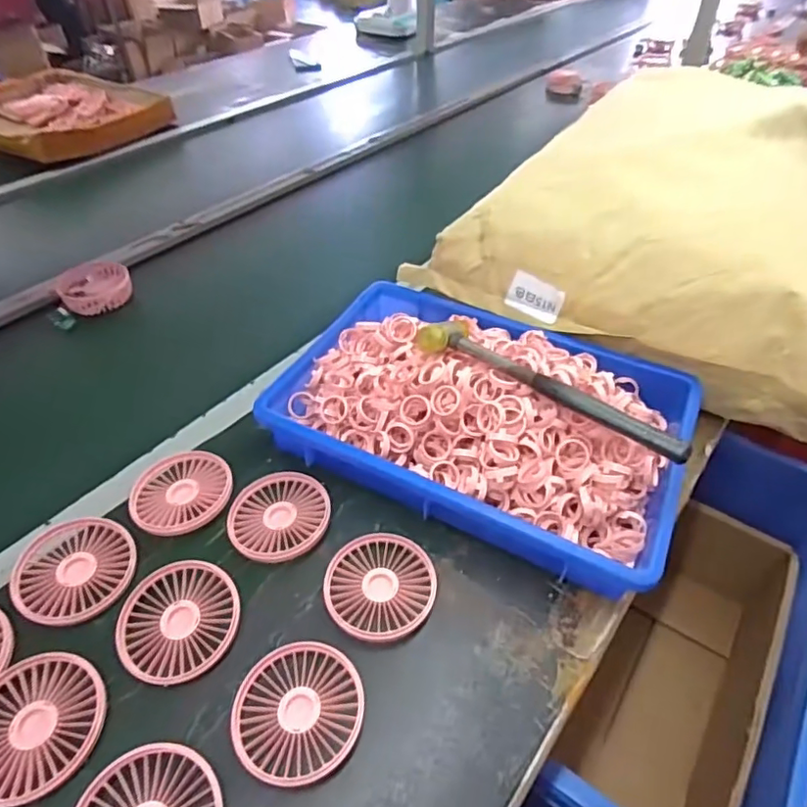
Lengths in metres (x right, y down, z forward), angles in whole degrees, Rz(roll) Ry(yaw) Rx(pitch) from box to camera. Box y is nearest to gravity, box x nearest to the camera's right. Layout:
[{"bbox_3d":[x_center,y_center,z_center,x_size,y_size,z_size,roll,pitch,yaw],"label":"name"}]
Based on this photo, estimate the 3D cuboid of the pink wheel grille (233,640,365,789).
[{"bbox_3d":[-0.073,0.213,0.386,0.084,0.011,0.089,0,44,0],"label":"pink wheel grille"}]

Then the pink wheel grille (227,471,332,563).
[{"bbox_3d":[-0.109,0.096,0.491,0.085,0.014,0.086,-8,45,-7],"label":"pink wheel grille"}]

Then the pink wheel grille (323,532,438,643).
[{"bbox_3d":[-0.019,0.149,0.451,0.086,0.022,0.087,0,44,0],"label":"pink wheel grille"}]

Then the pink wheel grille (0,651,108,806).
[{"bbox_3d":[-0.248,0.216,0.374,0.084,0.017,0.087,-18,47,-17],"label":"pink wheel grille"}]

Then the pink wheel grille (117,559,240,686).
[{"bbox_3d":[-0.171,0.162,0.423,0.084,0.012,0.088,-15,46,-14],"label":"pink wheel grille"}]

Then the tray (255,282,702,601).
[{"bbox_3d":[0.071,0.000,0.526,0.365,0.100,0.238,18,48,19],"label":"tray"}]

